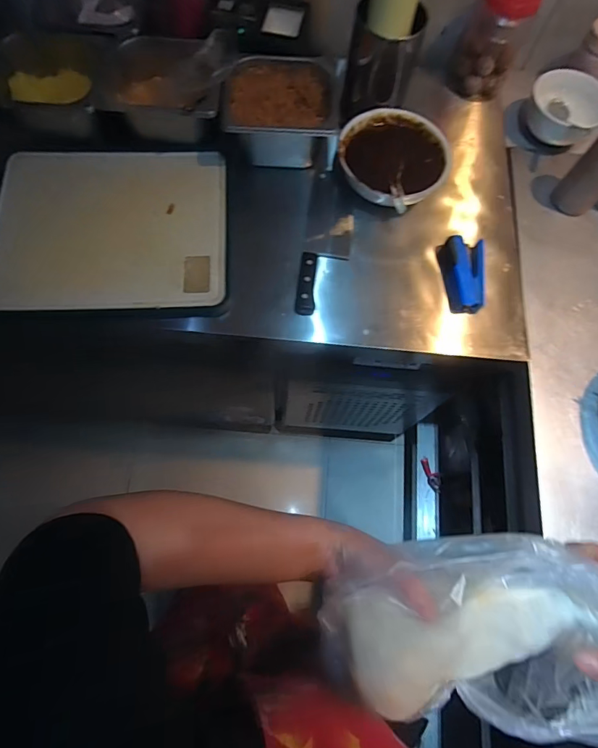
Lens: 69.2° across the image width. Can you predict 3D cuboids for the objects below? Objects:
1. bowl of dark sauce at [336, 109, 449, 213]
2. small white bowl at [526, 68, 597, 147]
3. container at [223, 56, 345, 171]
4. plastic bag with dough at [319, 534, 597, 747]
[{"bbox_3d":[0.150,-0.351,0.699,0.176,0.062,0.180,-41,77,-11],"label":"bowl of dark sauce"},{"bbox_3d":[0.477,-0.469,0.783,0.136,0.067,0.123,37,77,10],"label":"small white bowl"},{"bbox_3d":[-0.024,-0.419,0.708,0.179,0.092,0.174,7,73,2],"label":"container"},{"bbox_3d":[0.131,0.185,0.317,0.216,0.062,0.119,1,73,0],"label":"plastic bag with dough"}]

